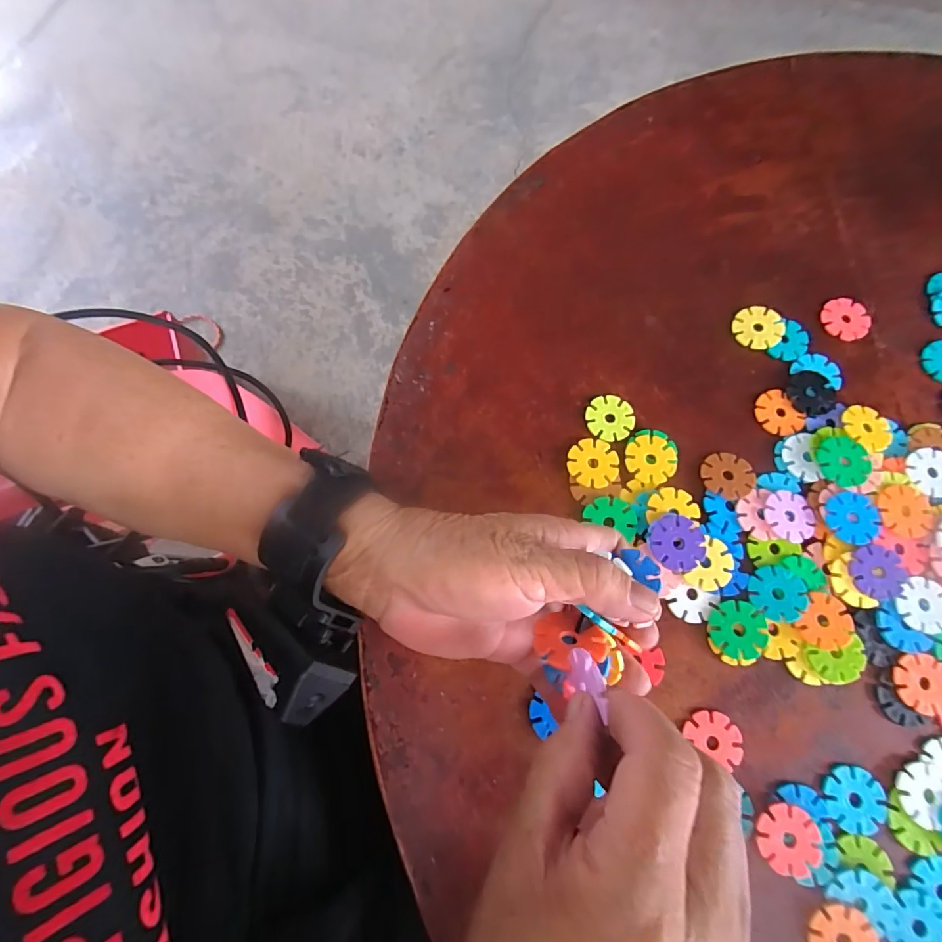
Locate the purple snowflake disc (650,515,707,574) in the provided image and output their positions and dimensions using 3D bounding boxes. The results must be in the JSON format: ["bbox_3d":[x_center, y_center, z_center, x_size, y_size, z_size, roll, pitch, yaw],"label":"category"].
[{"bbox_3d":[0.122,0.043,0.277,0.033,0.004,0.032,1,74,-4],"label":"purple snowflake disc"}]

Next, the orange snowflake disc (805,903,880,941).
[{"bbox_3d":[0.183,0.231,0.229,0.031,0.004,0.030,0,75,1],"label":"orange snowflake disc"}]

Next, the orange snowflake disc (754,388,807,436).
[{"bbox_3d":[0.202,-0.037,0.307,0.026,0.004,0.031,-32,77,-8],"label":"orange snowflake disc"}]

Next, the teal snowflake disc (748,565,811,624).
[{"bbox_3d":[0.180,0.071,0.273,0.031,0.004,0.030,0,75,1],"label":"teal snowflake disc"}]

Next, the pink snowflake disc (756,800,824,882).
[{"bbox_3d":[0.163,0.189,0.240,0.031,0.004,0.031,-1,74,4],"label":"pink snowflake disc"}]

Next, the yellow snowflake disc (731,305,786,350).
[{"bbox_3d":[0.198,-0.098,0.323,0.033,0.004,0.030,-1,81,8],"label":"yellow snowflake disc"}]

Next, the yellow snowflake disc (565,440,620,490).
[{"bbox_3d":[0.078,-0.005,0.297,0.032,0.004,0.031,0,75,1],"label":"yellow snowflake disc"}]

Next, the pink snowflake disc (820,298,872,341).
[{"bbox_3d":[0.264,-0.107,0.329,0.032,0.004,0.030,0,75,1],"label":"pink snowflake disc"}]

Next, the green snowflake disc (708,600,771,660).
[{"bbox_3d":[0.155,0.091,0.270,0.031,0.004,0.031,0,75,1],"label":"green snowflake disc"}]

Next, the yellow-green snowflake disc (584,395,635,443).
[{"bbox_3d":[0.091,-0.035,0.306,0.030,0.004,0.030,0,75,1],"label":"yellow-green snowflake disc"}]

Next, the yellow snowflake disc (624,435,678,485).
[{"bbox_3d":[0.114,-0.008,0.298,0.031,0.004,0.030,0,75,1],"label":"yellow snowflake disc"}]

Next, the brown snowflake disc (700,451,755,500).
[{"bbox_3d":[0.162,0.003,0.295,0.032,0.005,0.031,0,75,1],"label":"brown snowflake disc"}]

